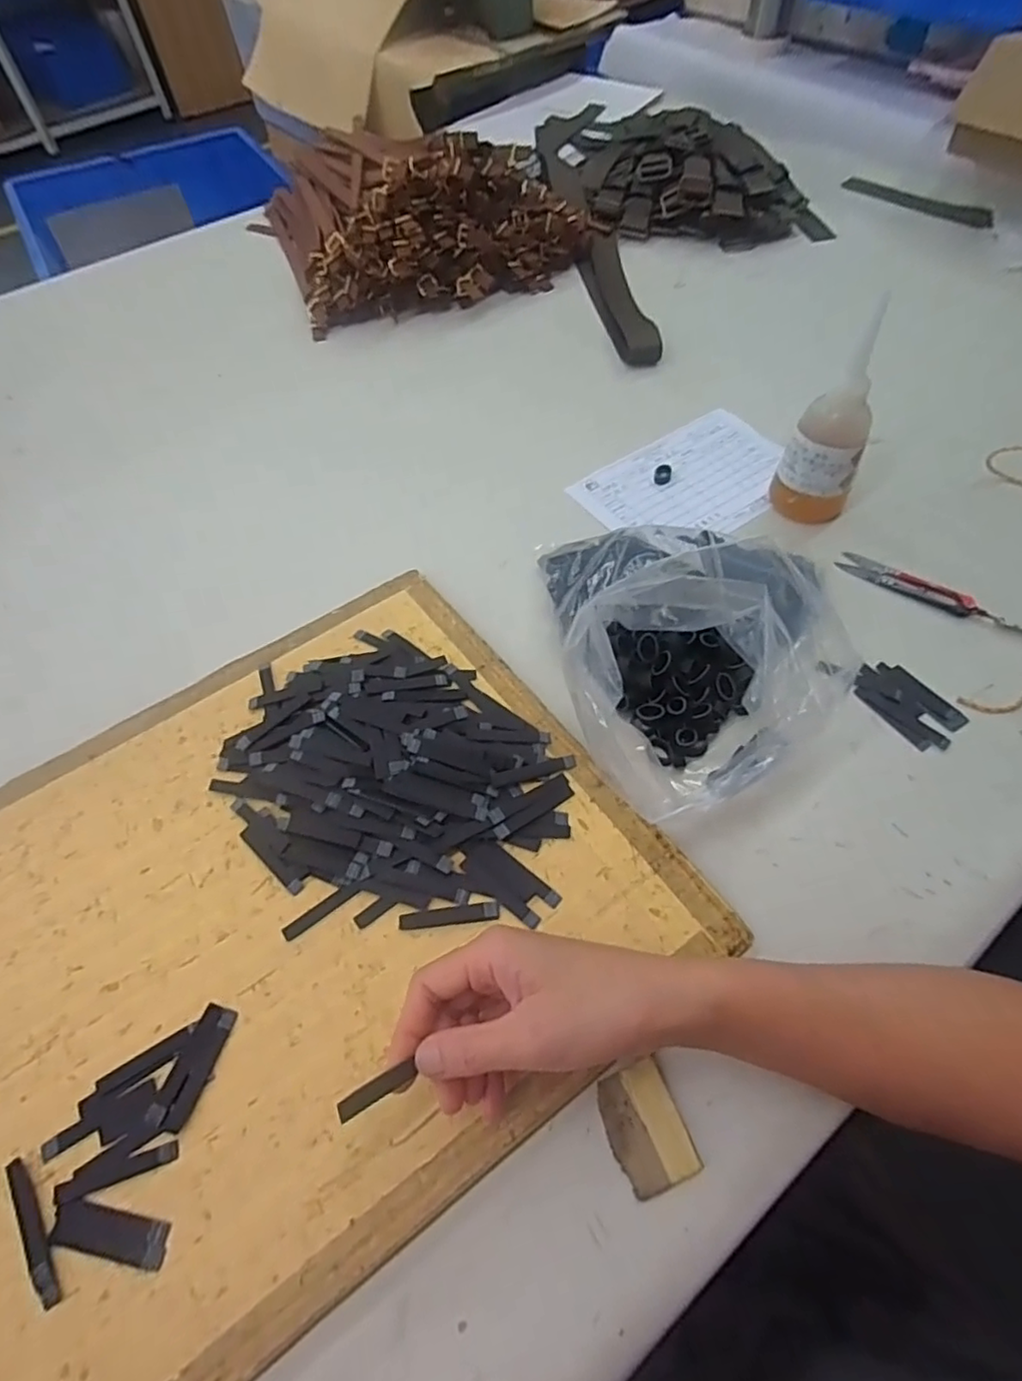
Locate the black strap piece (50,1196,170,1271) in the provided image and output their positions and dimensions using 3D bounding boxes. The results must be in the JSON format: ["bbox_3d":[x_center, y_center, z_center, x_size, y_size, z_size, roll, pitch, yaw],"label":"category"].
[{"bbox_3d":[-0.197,0.266,0.306,0.060,0.004,0.019,9,59,8],"label":"black strap piece"}]

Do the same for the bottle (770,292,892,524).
[{"bbox_3d":[0.266,-0.212,0.511,0.060,0.155,0.055,28,63,18],"label":"bottle"}]

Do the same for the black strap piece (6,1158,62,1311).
[{"bbox_3d":[-0.236,0.266,0.309,0.010,0.004,0.068,-35,63,-18],"label":"black strap piece"}]

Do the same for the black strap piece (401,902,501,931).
[{"bbox_3d":[-0.038,0.137,0.380,0.060,0.004,0.011,-6,58,-2],"label":"black strap piece"}]

